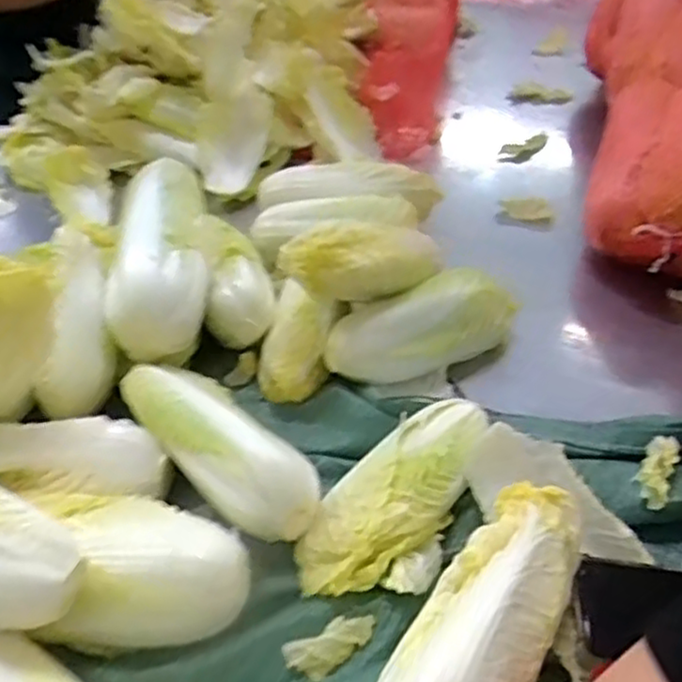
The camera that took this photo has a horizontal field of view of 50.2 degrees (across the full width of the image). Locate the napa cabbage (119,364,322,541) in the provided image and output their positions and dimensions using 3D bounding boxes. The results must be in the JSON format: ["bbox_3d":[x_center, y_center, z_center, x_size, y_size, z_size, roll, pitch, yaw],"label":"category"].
[{"bbox_3d":[-0.094,0.078,0.576,0.083,0.067,0.203,-31,48,-29],"label":"napa cabbage"}]

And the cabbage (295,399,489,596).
[{"bbox_3d":[0.046,0.115,0.552,0.187,0.048,0.075,-30,47,-29],"label":"cabbage"}]

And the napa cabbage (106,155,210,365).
[{"bbox_3d":[-0.166,-0.085,0.681,0.078,0.074,0.212,-3,64,0],"label":"napa cabbage"}]

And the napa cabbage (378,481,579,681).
[{"bbox_3d":[0.091,0.175,0.449,0.082,0.081,0.216,20,45,25],"label":"napa cabbage"}]

